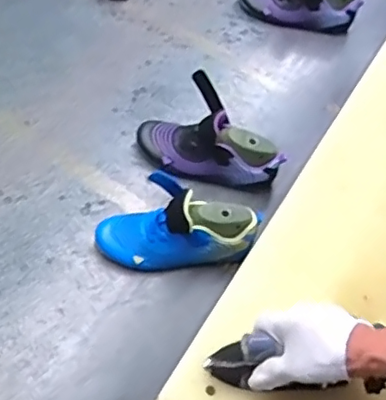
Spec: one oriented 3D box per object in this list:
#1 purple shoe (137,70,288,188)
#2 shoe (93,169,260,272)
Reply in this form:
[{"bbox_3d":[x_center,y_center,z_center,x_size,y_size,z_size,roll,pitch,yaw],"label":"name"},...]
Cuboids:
[{"bbox_3d":[0.025,-0.090,0.860,0.218,0.114,0.091,24,57,8],"label":"purple shoe"},{"bbox_3d":[-0.019,0.037,0.787,0.221,0.092,0.087,4,57,-5],"label":"shoe"}]

